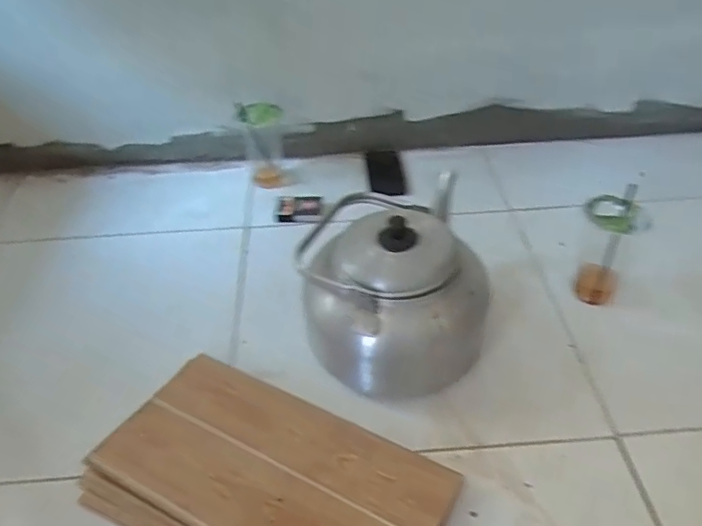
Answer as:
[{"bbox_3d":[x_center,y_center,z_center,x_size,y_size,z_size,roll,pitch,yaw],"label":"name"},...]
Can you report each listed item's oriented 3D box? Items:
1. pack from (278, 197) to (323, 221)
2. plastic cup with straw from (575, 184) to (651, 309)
[{"bbox_3d":[-0.097,-0.102,1.141,0.082,0.020,0.059,0,40,4],"label":"pack"},{"bbox_3d":[0.383,-0.019,0.902,0.078,0.153,0.078,-2,40,2],"label":"plastic cup with straw"}]

